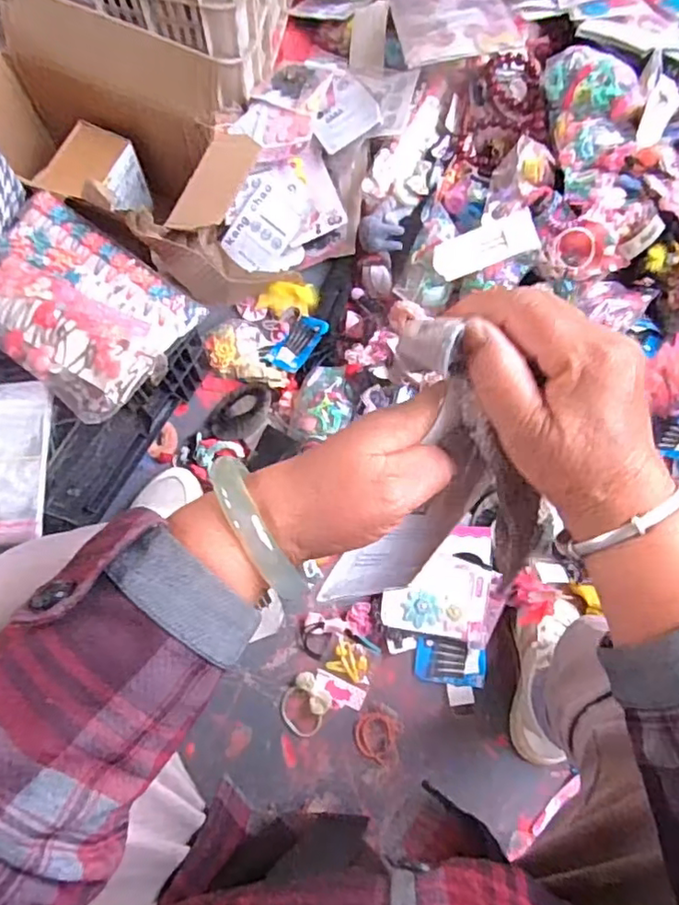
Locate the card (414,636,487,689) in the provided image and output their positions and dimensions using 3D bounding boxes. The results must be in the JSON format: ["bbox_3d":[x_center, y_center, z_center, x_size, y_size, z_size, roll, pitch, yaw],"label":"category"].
[{"bbox_3d":[0.140,0.262,0.744,0.088,0.008,0.051,11,76,1],"label":"card"}]

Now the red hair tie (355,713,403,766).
[{"bbox_3d":[0.043,0.342,0.723,0.048,0.007,0.052,31,77,6],"label":"red hair tie"}]

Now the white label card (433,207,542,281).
[{"bbox_3d":[0.190,-0.272,0.784,0.132,0.008,0.056,-18,85,10],"label":"white label card"}]

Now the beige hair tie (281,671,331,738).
[{"bbox_3d":[-0.041,0.310,0.729,0.058,0.018,0.067,35,77,7],"label":"beige hair tie"}]

